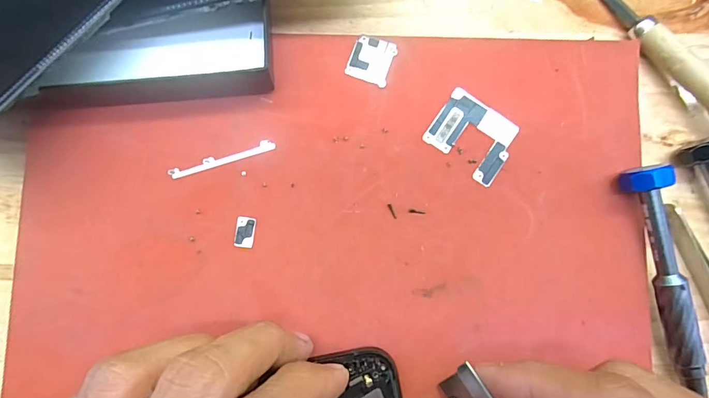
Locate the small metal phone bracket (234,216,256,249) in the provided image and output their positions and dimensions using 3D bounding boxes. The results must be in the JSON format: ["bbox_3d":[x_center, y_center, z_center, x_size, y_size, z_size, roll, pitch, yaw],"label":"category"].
[{"bbox_3d":[-0.043,0.013,0.157,0.008,0.004,0.012,9,82,-8],"label":"small metal phone bracket"}]

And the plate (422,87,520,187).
[{"bbox_3d":[0.049,-0.026,0.161,0.034,0.004,0.027,36,85,2],"label":"plate"}]

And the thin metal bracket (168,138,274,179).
[{"bbox_3d":[-0.053,-0.016,0.158,0.042,0.004,0.005,-19,85,-3],"label":"thin metal bracket"}]

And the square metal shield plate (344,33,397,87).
[{"bbox_3d":[0.007,-0.058,0.163,0.017,0.004,0.019,21,84,1],"label":"square metal shield plate"}]

